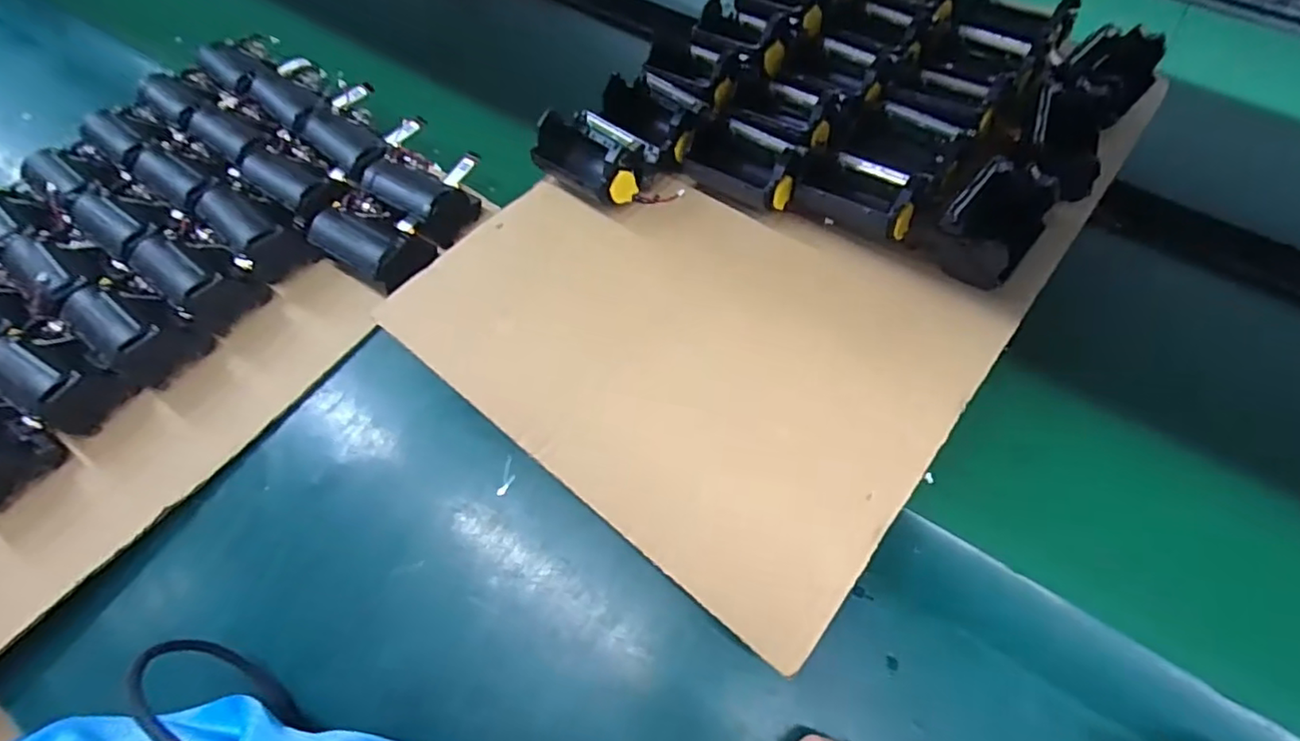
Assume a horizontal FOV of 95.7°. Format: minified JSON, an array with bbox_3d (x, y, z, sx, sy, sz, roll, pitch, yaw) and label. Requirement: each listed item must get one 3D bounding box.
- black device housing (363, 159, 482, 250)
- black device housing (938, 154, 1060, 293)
[{"bbox_3d":[-0.159,-0.122,0.416,0.073,0.036,0.050,31,68,15],"label":"black device housing"},{"bbox_3d":[0.206,-0.087,0.352,0.048,0.042,0.073,39,70,18],"label":"black device housing"}]

